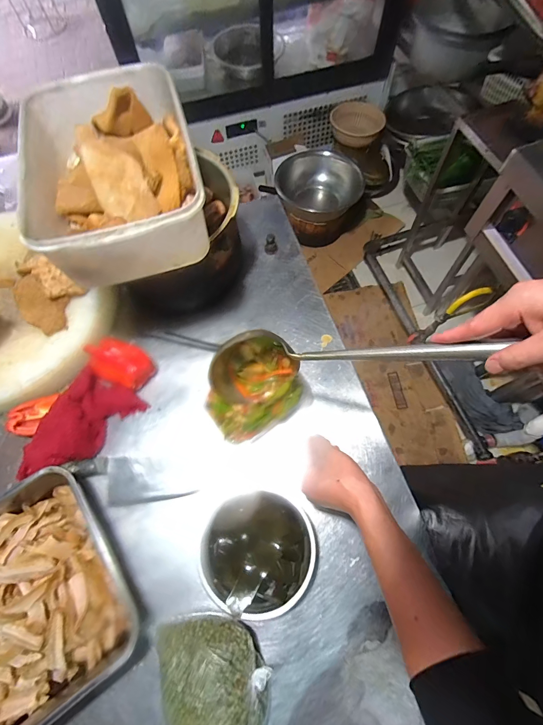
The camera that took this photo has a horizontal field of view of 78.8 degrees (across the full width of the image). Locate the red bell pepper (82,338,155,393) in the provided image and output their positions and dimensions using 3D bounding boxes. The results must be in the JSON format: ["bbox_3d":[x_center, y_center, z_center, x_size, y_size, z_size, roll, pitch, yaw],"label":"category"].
[{"bbox_3d":[-0.262,0.000,0.570,0.112,0.032,0.075,33,56,-21],"label":"red bell pepper"}]

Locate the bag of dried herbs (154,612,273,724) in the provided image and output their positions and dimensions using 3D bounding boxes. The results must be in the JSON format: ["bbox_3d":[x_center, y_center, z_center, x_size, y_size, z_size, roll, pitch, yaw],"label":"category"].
[{"bbox_3d":[-0.068,0.381,0.384,0.127,0.068,0.147,-10,67,-3],"label":"bag of dried herbs"}]

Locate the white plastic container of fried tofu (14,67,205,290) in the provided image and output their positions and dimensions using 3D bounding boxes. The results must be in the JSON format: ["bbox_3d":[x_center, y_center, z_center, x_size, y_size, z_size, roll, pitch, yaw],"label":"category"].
[{"bbox_3d":[-0.215,-0.262,0.470,0.211,0.102,0.296,-16,68,-5],"label":"white plastic container of fried tofu"}]

